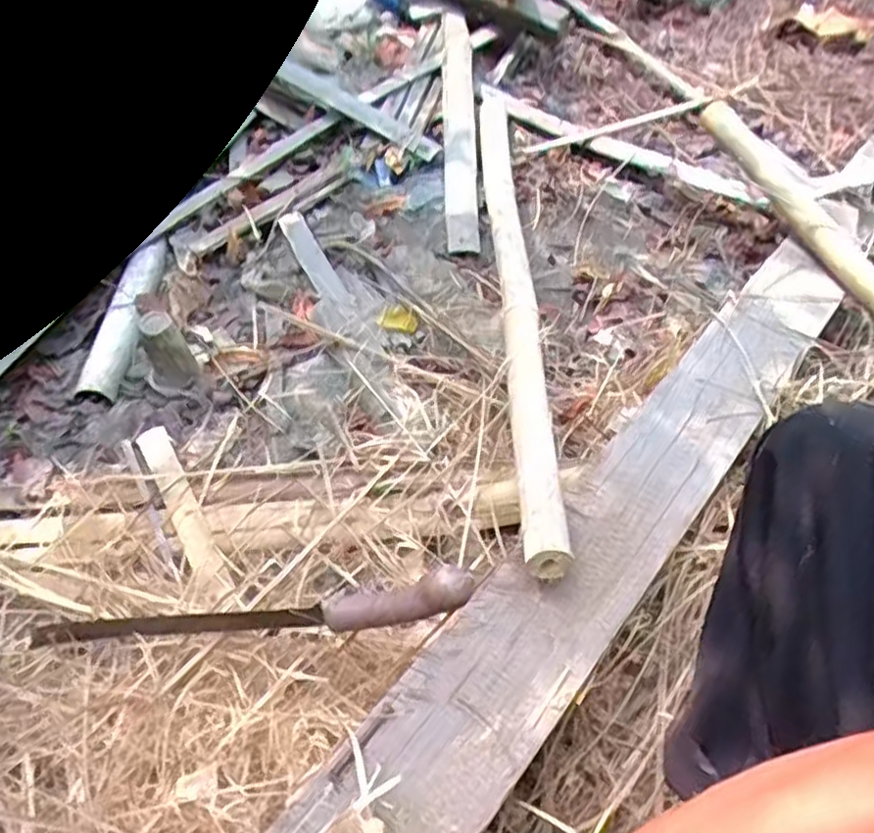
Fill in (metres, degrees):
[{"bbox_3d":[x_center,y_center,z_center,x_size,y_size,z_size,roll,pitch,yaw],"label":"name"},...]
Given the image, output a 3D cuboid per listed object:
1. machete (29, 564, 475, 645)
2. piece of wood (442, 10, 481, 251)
[{"bbox_3d":[-0.172,0.170,0.650,0.418,0.037,0.035,-10,48,17],"label":"machete"},{"bbox_3d":[0.036,-0.485,1.215,0.049,0.016,0.628,-4,55,6],"label":"piece of wood"}]

